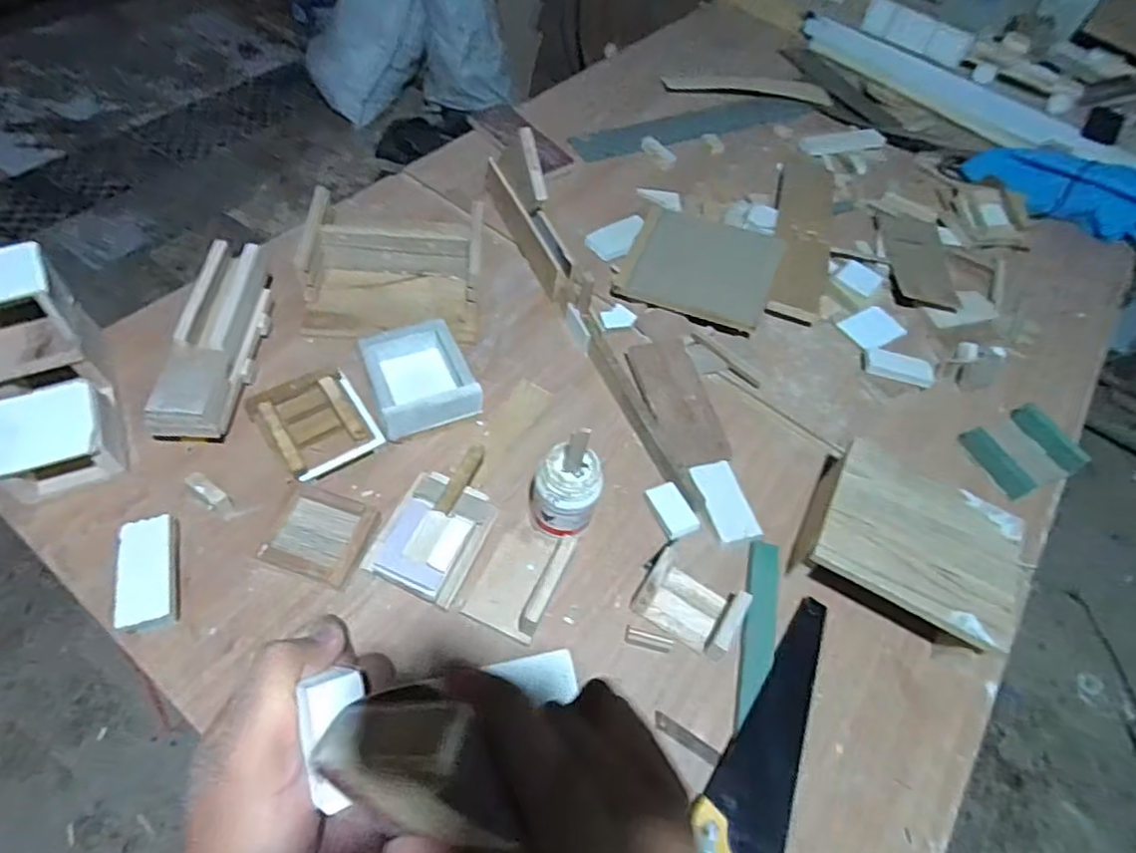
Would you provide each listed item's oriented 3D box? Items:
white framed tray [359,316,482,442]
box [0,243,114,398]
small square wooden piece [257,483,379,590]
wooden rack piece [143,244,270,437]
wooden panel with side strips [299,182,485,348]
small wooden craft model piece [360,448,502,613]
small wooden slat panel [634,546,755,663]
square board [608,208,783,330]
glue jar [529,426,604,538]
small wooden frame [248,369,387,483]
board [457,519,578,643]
[{"bbox_3d":[-0.208,-0.065,0.875,0.135,0.064,0.153,-20,61,-18],"label":"white framed tray"},{"bbox_3d":[-0.654,-0.117,0.752,0.118,0.146,0.112,-14,61,-18],"label":"box"},{"bbox_3d":[-0.292,0.126,0.745,0.105,0.031,0.107,18,56,2],"label":"small square wooden piece"},{"bbox_3d":[-0.473,-0.114,0.850,0.082,0.075,0.297,5,57,-6],"label":"wooden rack piece"},{"bbox_3d":[-0.268,-0.248,0.971,0.264,0.112,0.221,4,56,-4],"label":"wooden panel with side strips"},{"bbox_3d":[-0.155,0.113,0.768,0.114,0.051,0.189,22,57,8],"label":"small wooden craft model piece"},{"bbox_3d":[0.147,0.212,0.757,0.121,0.046,0.080,29,58,12],"label":"small wooden slat panel"},{"bbox_3d":[0.231,-0.278,1.082,0.251,0.017,0.231,20,60,1],"label":"square board"},{"bbox_3d":[-0.002,0.078,0.750,0.080,0.151,0.082,4,57,-7],"label":"glue jar"},{"bbox_3d":[-0.328,-0.005,0.822,0.126,0.046,0.143,-31,67,-26],"label":"small wooden frame"},{"bbox_3d":[-0.054,0.170,0.731,0.094,0.060,0.131,22,57,8],"label":"board"}]

